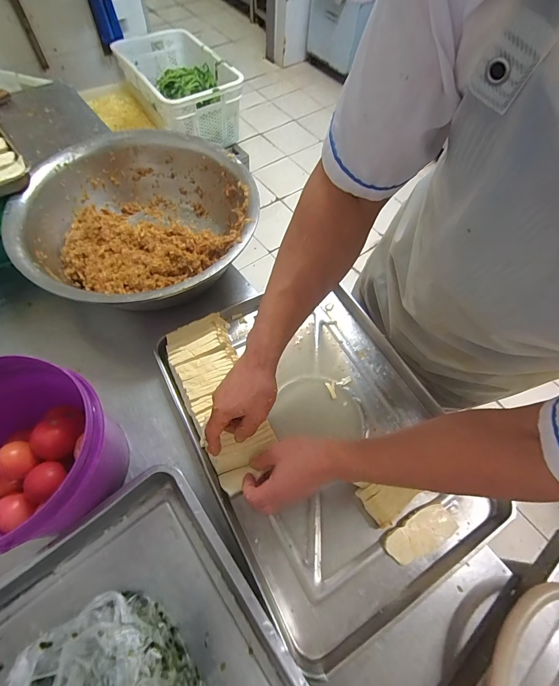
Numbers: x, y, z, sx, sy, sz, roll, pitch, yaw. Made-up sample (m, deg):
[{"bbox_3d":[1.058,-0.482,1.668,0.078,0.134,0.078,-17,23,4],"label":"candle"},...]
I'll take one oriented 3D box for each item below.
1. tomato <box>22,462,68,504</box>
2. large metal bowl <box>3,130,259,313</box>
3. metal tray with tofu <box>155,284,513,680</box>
[{"bbox_3d":[-0.331,0.196,0.464,0.049,0.042,0.054,-5,62,-6],"label":"tomato"},{"bbox_3d":[-0.288,-0.234,0.705,0.452,0.171,0.445,1,62,-3],"label":"large metal bowl"},{"bbox_3d":[0.075,0.136,0.585,0.414,0.061,0.554,-26,67,-16],"label":"metal tray with tofu"}]

